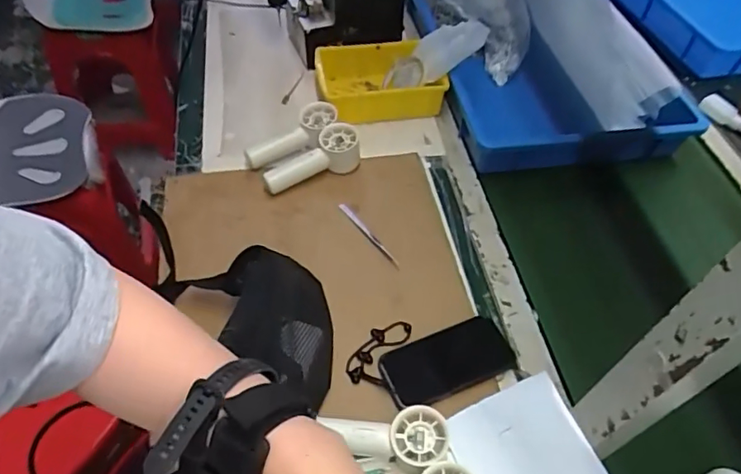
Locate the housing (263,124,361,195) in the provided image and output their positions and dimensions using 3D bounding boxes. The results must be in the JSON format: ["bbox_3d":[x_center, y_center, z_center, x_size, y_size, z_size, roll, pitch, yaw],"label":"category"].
[{"bbox_3d":[-0.086,-0.110,0.781,0.144,0.056,0.052,-24,56,-18],"label":"housing"}]

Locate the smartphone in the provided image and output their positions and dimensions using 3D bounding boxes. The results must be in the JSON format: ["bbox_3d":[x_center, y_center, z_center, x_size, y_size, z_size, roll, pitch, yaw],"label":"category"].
[{"bbox_3d":[0.089,0.144,0.623,0.146,0.014,0.073,-22,58,-8],"label":"smartphone"}]

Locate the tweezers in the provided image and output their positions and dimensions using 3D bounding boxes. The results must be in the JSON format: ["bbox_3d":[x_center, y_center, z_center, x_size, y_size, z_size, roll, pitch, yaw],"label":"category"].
[{"bbox_3d":[-0.004,-0.004,0.735,0.013,0.009,0.123,-32,59,-23],"label":"tweezers"}]

